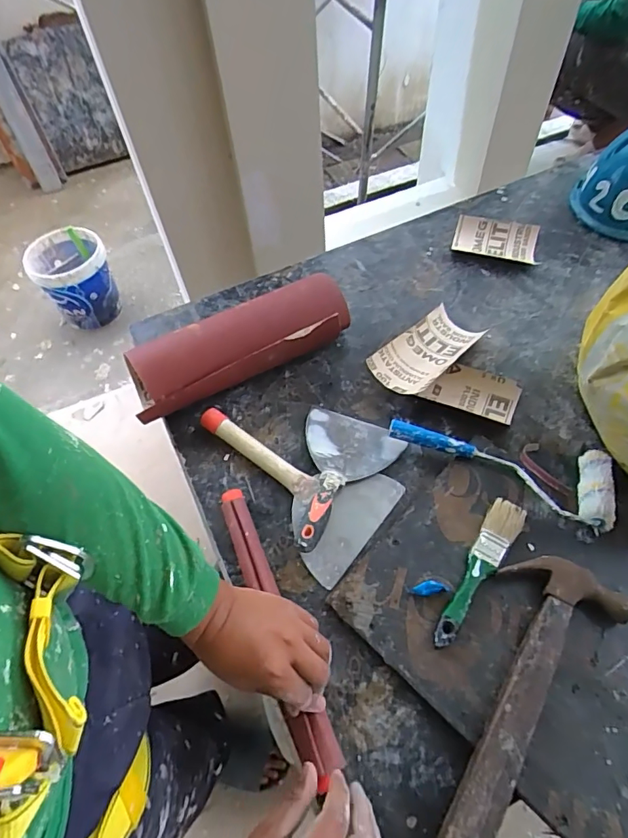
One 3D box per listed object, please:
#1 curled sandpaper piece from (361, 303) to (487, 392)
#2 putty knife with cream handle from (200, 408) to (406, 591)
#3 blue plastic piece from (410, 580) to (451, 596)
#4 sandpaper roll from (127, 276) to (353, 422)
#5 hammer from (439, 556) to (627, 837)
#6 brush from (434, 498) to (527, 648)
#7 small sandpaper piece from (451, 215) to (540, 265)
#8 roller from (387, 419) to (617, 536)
[{"bbox_3d":[0.170,-0.098,0.718,0.185,0.043,0.092,-39,63,-20],"label":"curled sandpaper piece"},{"bbox_3d":[-0.037,0.068,0.632,0.270,0.033,0.152,33,65,22],"label":"putty knife with cream handle"},{"bbox_3d":[0.125,0.183,0.528,0.041,0.011,0.014,-10,55,13],"label":"blue plastic piece"},{"bbox_3d":[-0.102,-0.100,0.709,0.321,0.096,0.088,-26,59,-12],"label":"sandpaper roll"},{"bbox_3d":[0.176,0.276,0.463,0.109,0.033,0.334,36,66,24],"label":"hammer"},{"bbox_3d":[0.186,0.169,0.541,0.037,0.017,0.184,27,63,19],"label":"brush"},{"bbox_3d":[0.322,-0.320,0.863,0.141,0.023,0.082,15,59,13],"label":"small sandpaper piece"},{"bbox_3d":[0.240,0.038,0.618,0.271,0.034,0.107,24,61,17],"label":"roller"}]

